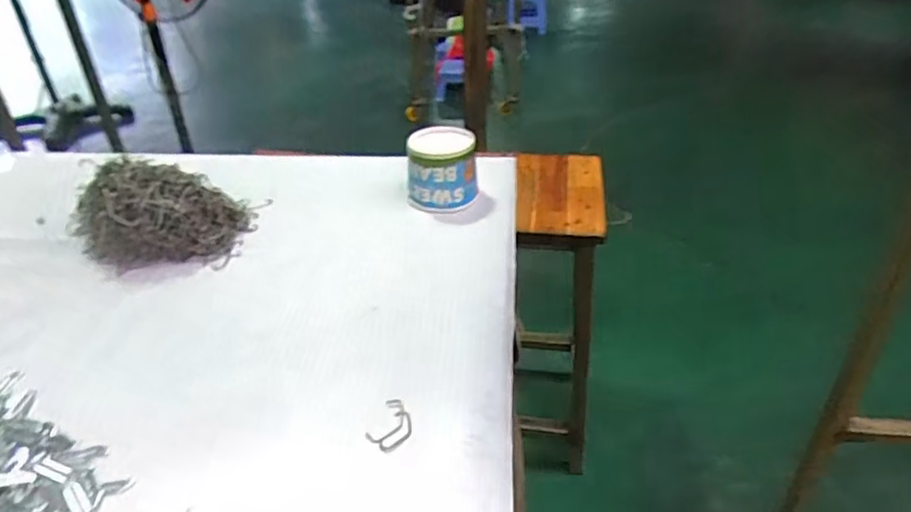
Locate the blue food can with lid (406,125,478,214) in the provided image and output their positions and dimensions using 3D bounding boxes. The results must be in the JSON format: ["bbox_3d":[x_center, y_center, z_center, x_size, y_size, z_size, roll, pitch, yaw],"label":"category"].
[{"bbox_3d":[-0.017,-0.107,0.751,0.082,0.081,0.081,-3,34,0],"label":"blue food can with lid"}]

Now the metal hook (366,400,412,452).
[{"bbox_3d":[-0.048,0.131,0.476,0.030,0.006,0.042,14,38,23],"label":"metal hook"}]

